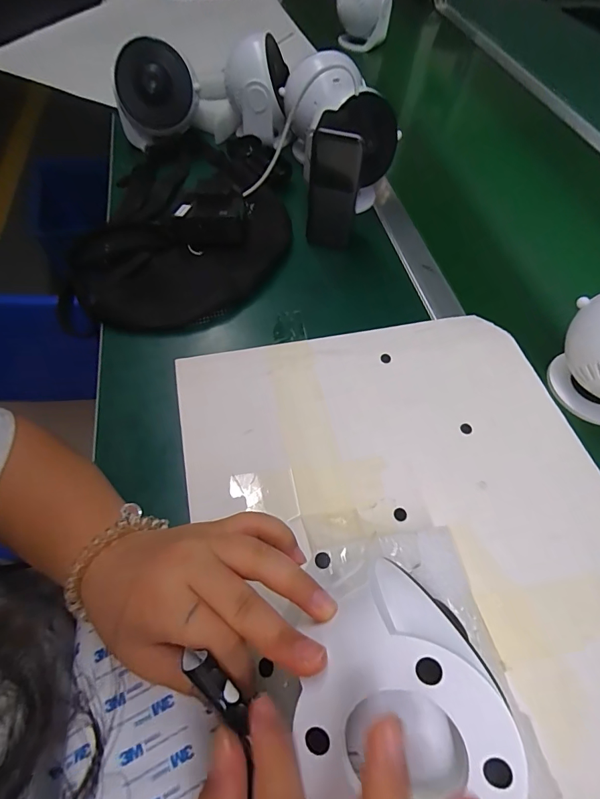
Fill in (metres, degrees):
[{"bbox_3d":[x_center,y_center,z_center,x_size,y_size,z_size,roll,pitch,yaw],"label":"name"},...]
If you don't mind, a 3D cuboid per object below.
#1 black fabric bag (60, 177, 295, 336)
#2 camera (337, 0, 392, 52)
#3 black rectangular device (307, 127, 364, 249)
[{"bbox_3d":[-0.118,-0.163,0.441,0.274,0.050,0.157,-35,66,-24],"label":"black fabric bag"},{"bbox_3d":[0.122,-0.757,0.796,0.109,0.135,0.096,9,57,1],"label":"camera"},{"bbox_3d":[0.037,-0.225,0.445,0.054,0.129,0.022,2,57,-3],"label":"black rectangular device"}]

